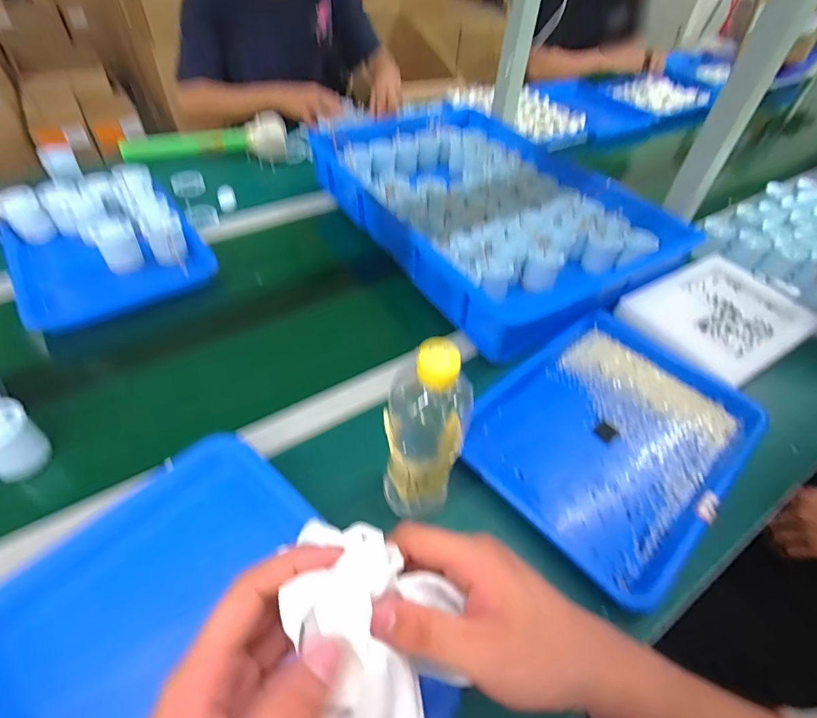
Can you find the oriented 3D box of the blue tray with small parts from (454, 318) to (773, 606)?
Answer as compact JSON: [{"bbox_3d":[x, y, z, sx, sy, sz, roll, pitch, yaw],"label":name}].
[{"bbox_3d":[0.237,0.083,0.523,0.334,0.031,0.253,-33,61,-27],"label":"blue tray with small parts"}]

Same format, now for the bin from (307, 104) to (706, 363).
[{"bbox_3d":[0.132,-0.291,0.785,0.419,0.075,0.593,-24,57,-22],"label":"bin"}]

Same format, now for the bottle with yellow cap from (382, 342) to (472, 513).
[{"bbox_3d":[0.013,0.076,0.380,0.062,0.222,0.053,12,49,6],"label":"bottle with yellow cap"}]

